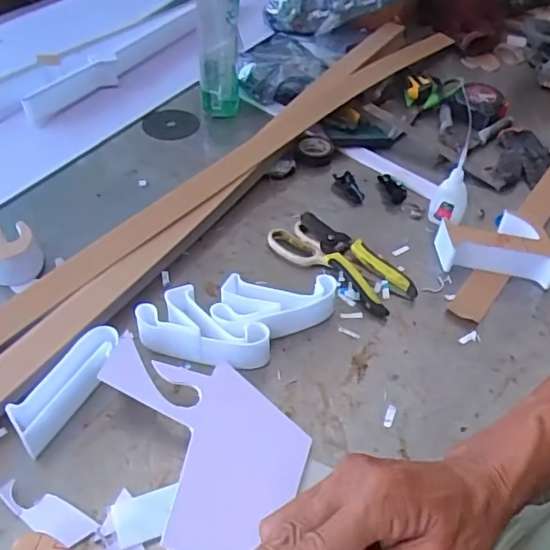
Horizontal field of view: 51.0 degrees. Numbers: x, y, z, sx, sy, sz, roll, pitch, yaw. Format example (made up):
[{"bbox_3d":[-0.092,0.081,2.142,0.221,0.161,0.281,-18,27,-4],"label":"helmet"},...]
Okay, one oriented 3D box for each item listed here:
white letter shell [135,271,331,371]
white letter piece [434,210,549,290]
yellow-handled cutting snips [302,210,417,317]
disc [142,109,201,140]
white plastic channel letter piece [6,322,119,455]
[{"bbox_3d":[-0.038,0.048,0.610,0.201,0.041,0.097,2,45,-2],"label":"white letter shell"},{"bbox_3d":[0.271,-0.038,0.713,0.138,0.046,0.083,10,45,7],"label":"white letter piece"},{"bbox_3d":[0.092,-0.020,0.702,0.063,0.023,0.170,-24,51,-25],"label":"yellow-handled cutting snips"},{"bbox_3d":[-0.168,-0.244,0.931,0.089,0.006,0.075,-15,55,-19],"label":"disc"},{"bbox_3d":[-0.193,0.105,0.543,0.034,0.041,0.124,26,49,21],"label":"white plastic channel letter piece"}]

